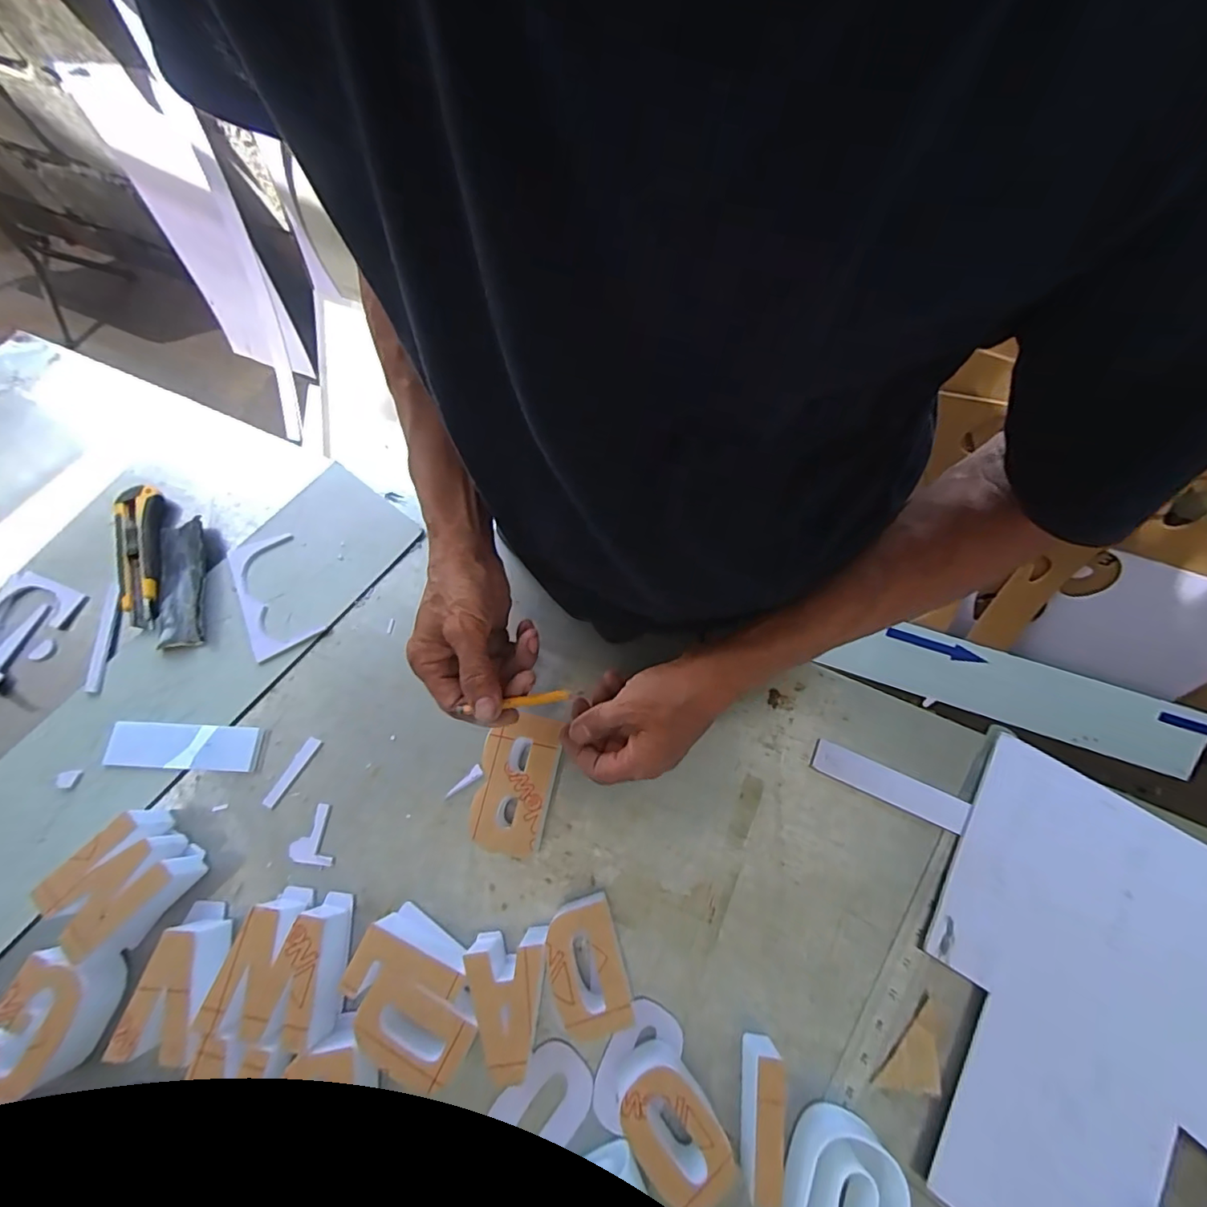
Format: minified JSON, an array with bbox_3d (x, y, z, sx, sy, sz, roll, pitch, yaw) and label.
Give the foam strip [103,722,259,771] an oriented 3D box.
[{"bbox_3d":[-0.382,0.129,0.485,0.129,0.008,0.039,1,70,1],"label":"foam strip"}]

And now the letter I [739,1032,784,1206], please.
[{"bbox_3d":[0.111,0.361,0.377,0.021,0.042,0.081,8,70,4],"label":"letter I"}]

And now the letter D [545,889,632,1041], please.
[{"bbox_3d":[-0.013,0.274,0.410,0.054,0.044,0.078,-15,70,-4],"label":"letter D"}]

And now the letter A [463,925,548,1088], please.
[{"bbox_3d":[-0.070,0.298,0.402,0.056,0.043,0.083,-7,70,-2],"label":"letter A"}]

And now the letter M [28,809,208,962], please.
[{"bbox_3d":[-0.387,0.220,0.431,0.077,0.045,0.084,41,75,14],"label":"letter M"}]

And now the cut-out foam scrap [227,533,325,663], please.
[{"bbox_3d":[-0.334,-0.013,0.535,0.066,0.008,0.133,-28,72,-9],"label":"cut-out foam scrap"}]

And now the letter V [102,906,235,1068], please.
[{"bbox_3d":[-0.319,0.284,0.406,0.071,0.042,0.093,6,70,3],"label":"letter V"}]

